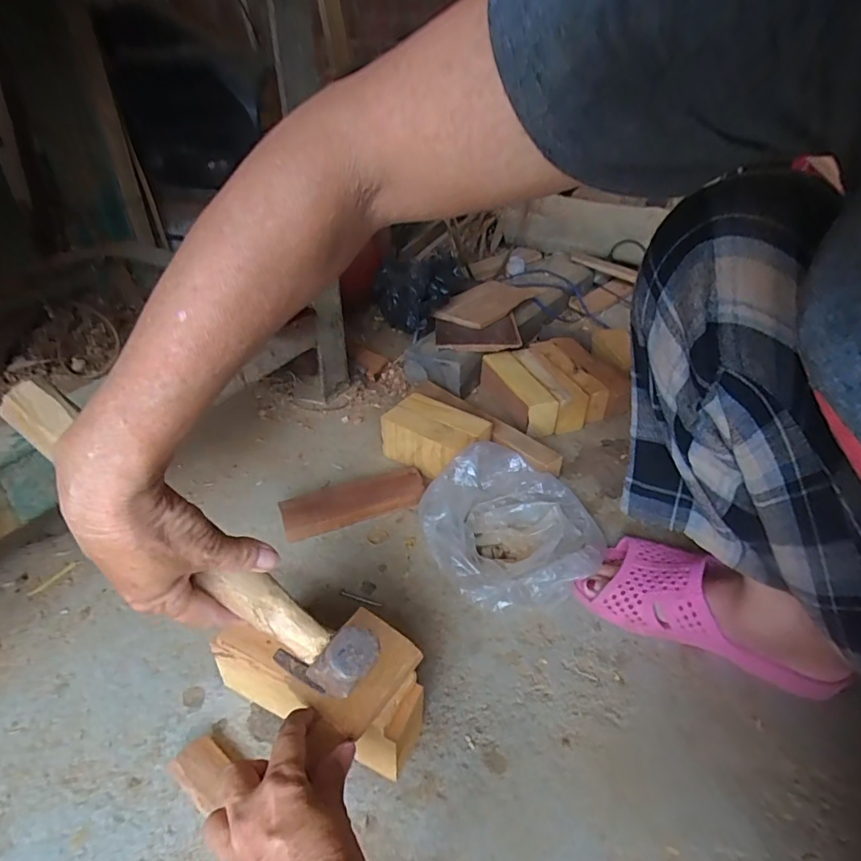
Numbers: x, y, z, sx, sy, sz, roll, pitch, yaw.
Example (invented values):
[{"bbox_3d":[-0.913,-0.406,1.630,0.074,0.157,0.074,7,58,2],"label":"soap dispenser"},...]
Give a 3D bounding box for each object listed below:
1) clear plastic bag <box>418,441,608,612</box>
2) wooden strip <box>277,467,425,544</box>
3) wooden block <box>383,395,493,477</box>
[{"bbox_3d":[0.087,0.104,0.591,0.185,0.071,0.208,-17,40,-23],"label":"clear plastic bag"},{"bbox_3d":[-0.096,0.088,0.643,0.178,0.030,0.056,-14,39,-20],"label":"wooden strip"},{"bbox_3d":[0.007,0.014,0.712,0.138,0.072,0.091,30,45,33],"label":"wooden block"}]

